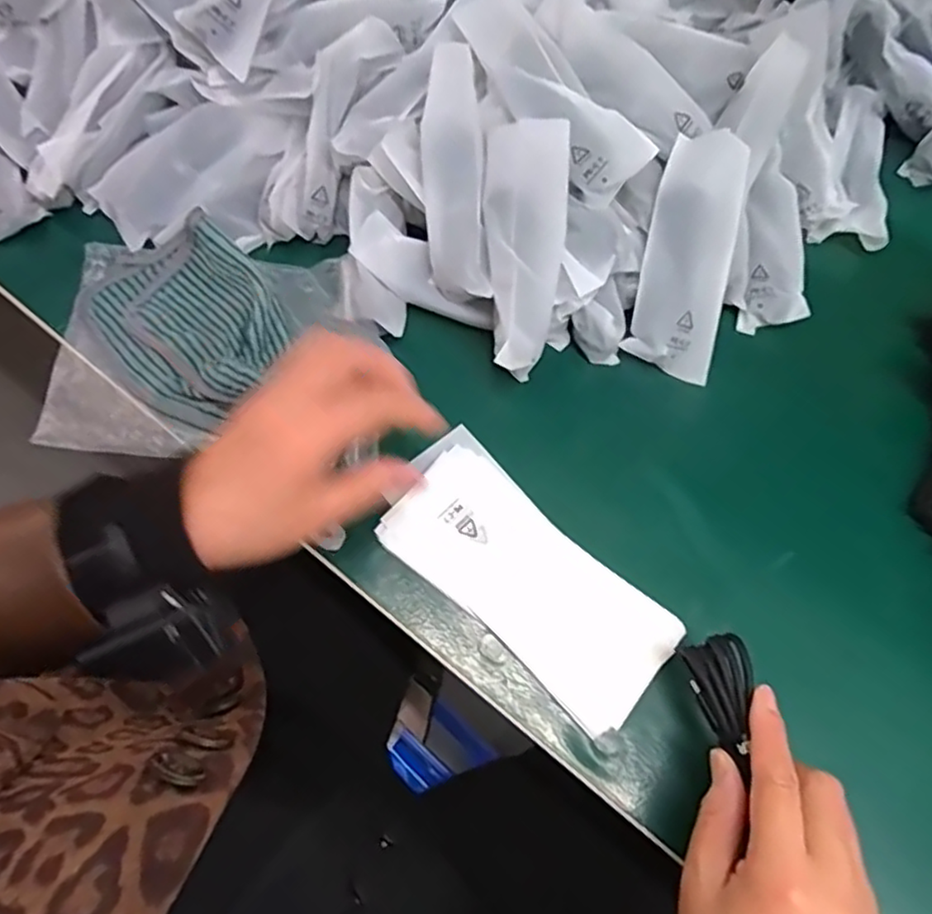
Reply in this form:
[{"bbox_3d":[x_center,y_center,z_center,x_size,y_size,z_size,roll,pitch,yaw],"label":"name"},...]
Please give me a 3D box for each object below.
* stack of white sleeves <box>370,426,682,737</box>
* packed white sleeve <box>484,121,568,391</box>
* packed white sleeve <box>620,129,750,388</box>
[{"bbox_3d":[0.034,0.070,0.395,0.185,0.015,0.082,42,74,12],"label":"stack of white sleeves"},{"bbox_3d":[0.037,-0.130,0.410,0.050,0.035,0.152,3,88,-1],"label":"packed white sleeve"},{"bbox_3d":[0.148,-0.133,0.436,0.056,0.020,0.154,11,92,2],"label":"packed white sleeve"}]

